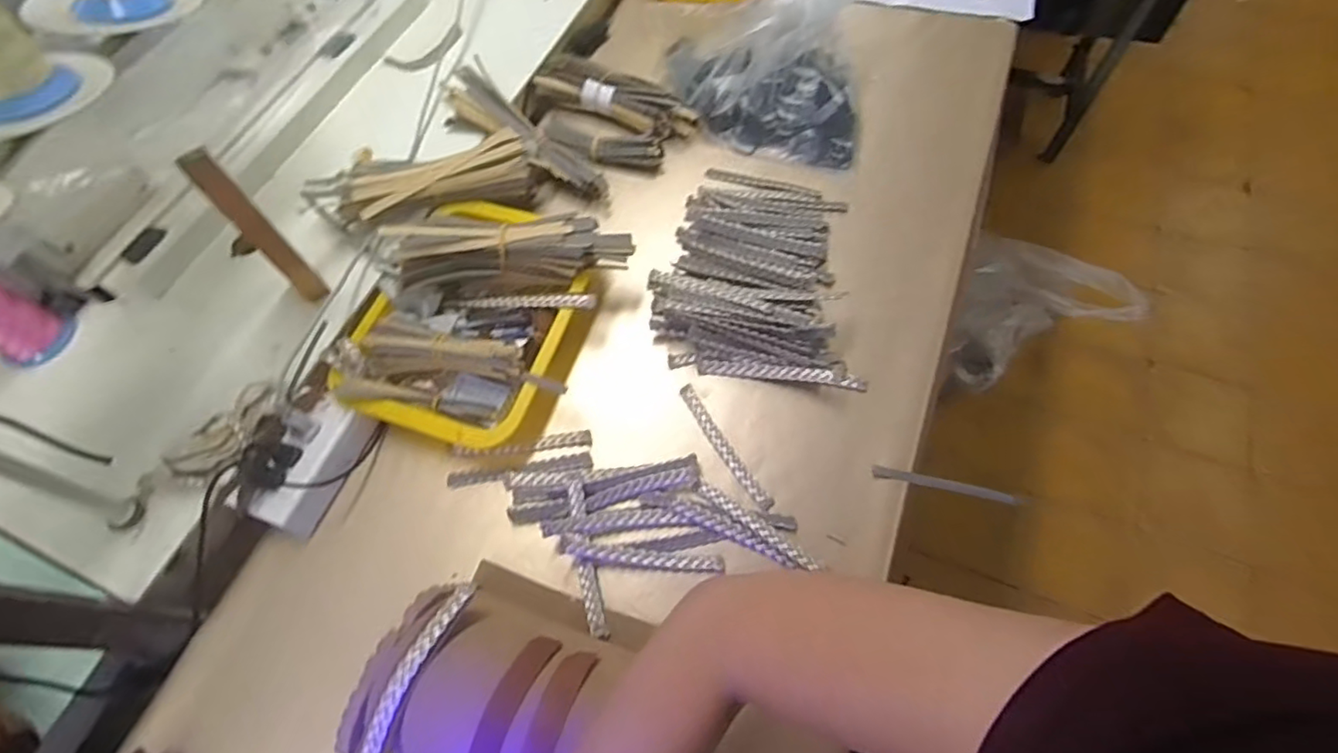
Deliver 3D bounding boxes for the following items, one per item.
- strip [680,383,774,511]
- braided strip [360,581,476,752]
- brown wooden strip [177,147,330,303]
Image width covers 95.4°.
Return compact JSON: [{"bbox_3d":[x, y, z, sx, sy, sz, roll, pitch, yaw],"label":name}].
[{"bbox_3d":[0.050,0.063,0.562,0.015,0.004,0.139,-29,65,-11],"label":"strip"},{"bbox_3d":[-0.168,0.193,0.396,0.016,0.025,0.124,21,66,13],"label":"braided strip"},{"bbox_3d":[-0.361,-0.125,0.544,0.026,0.178,0.015,-36,67,-14],"label":"brown wooden strip"}]

